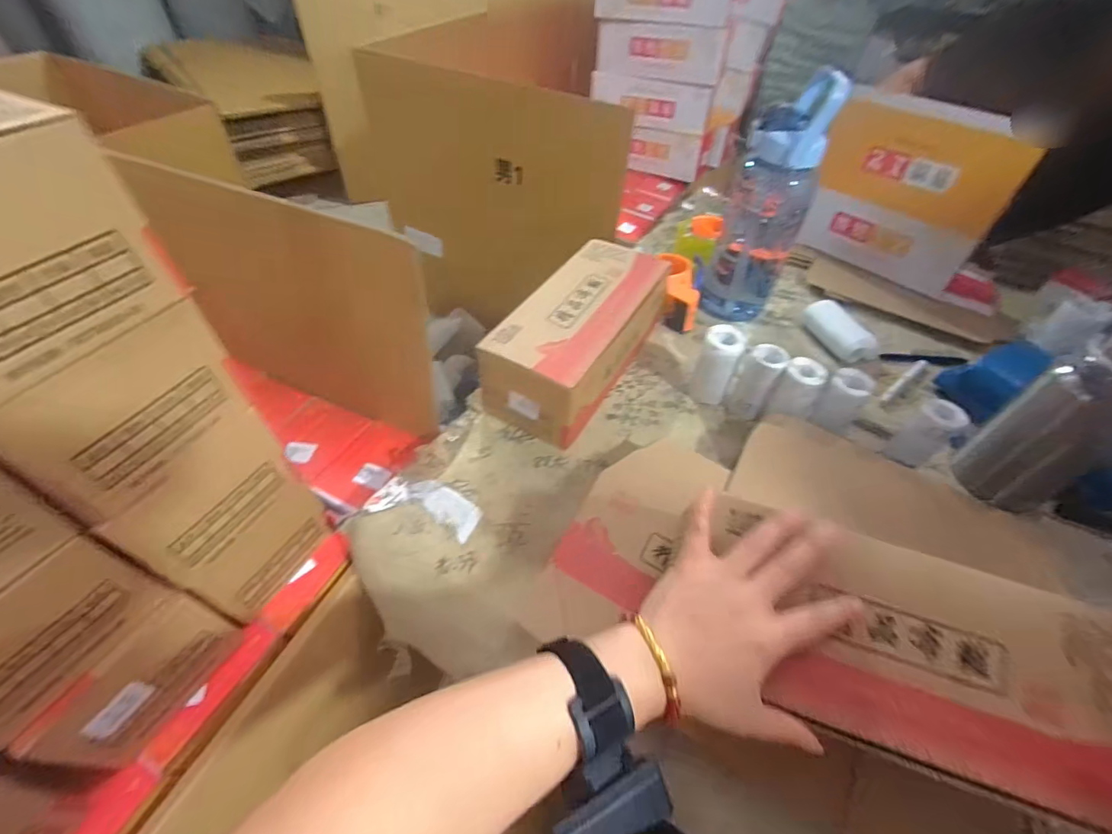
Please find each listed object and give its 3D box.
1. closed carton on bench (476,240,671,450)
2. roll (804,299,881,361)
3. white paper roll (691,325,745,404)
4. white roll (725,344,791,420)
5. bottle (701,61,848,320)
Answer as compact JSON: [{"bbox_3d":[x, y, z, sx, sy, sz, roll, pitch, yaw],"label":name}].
[{"bbox_3d":[0.035,-0.106,0.656,0.132,0.127,0.309,24,52,17],"label":"closed carton on bench"},{"bbox_3d":[0.435,-0.134,0.739,0.053,0.047,0.112,-13,51,-14],"label":"roll"},{"bbox_3d":[0.216,-0.068,0.652,0.051,0.102,0.052,23,52,16],"label":"white paper roll"},{"bbox_3d":[0.252,-0.044,0.609,0.048,0.090,0.045,2,49,-2],"label":"white roll"},{"bbox_3d":[0.306,-0.293,0.704,0.104,0.324,0.107,23,52,16],"label":"bottle"}]

